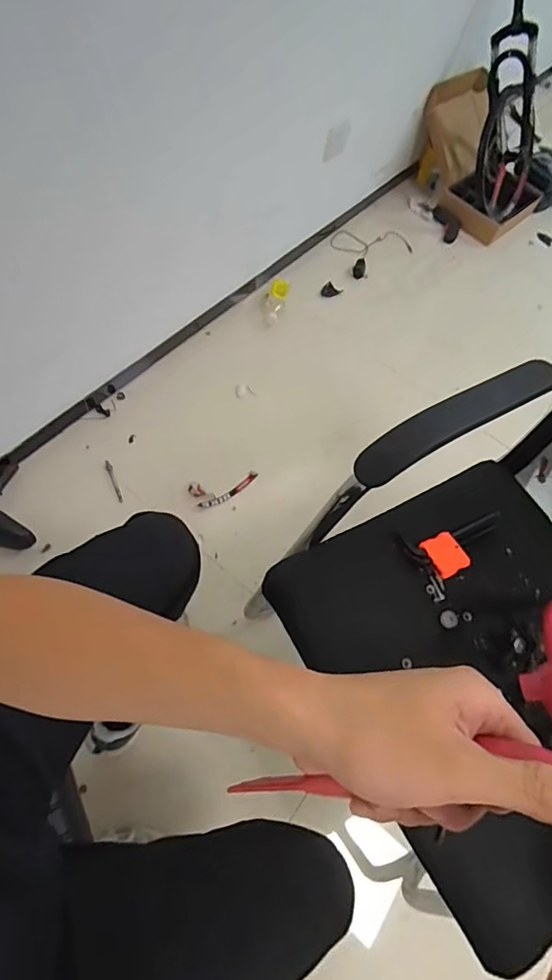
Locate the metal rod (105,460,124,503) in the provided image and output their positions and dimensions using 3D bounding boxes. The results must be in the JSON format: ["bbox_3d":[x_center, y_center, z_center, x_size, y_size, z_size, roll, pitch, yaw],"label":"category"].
[{"bbox_3d":[-0.380,-0.022,1.169,0.014,0.014,0.110,-18,67,-19],"label":"metal rod"}]

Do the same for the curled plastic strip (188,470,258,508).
[{"bbox_3d":[-0.117,-0.005,1.201,0.172,0.060,0.053,-14,65,-17],"label":"curled plastic strip"}]

